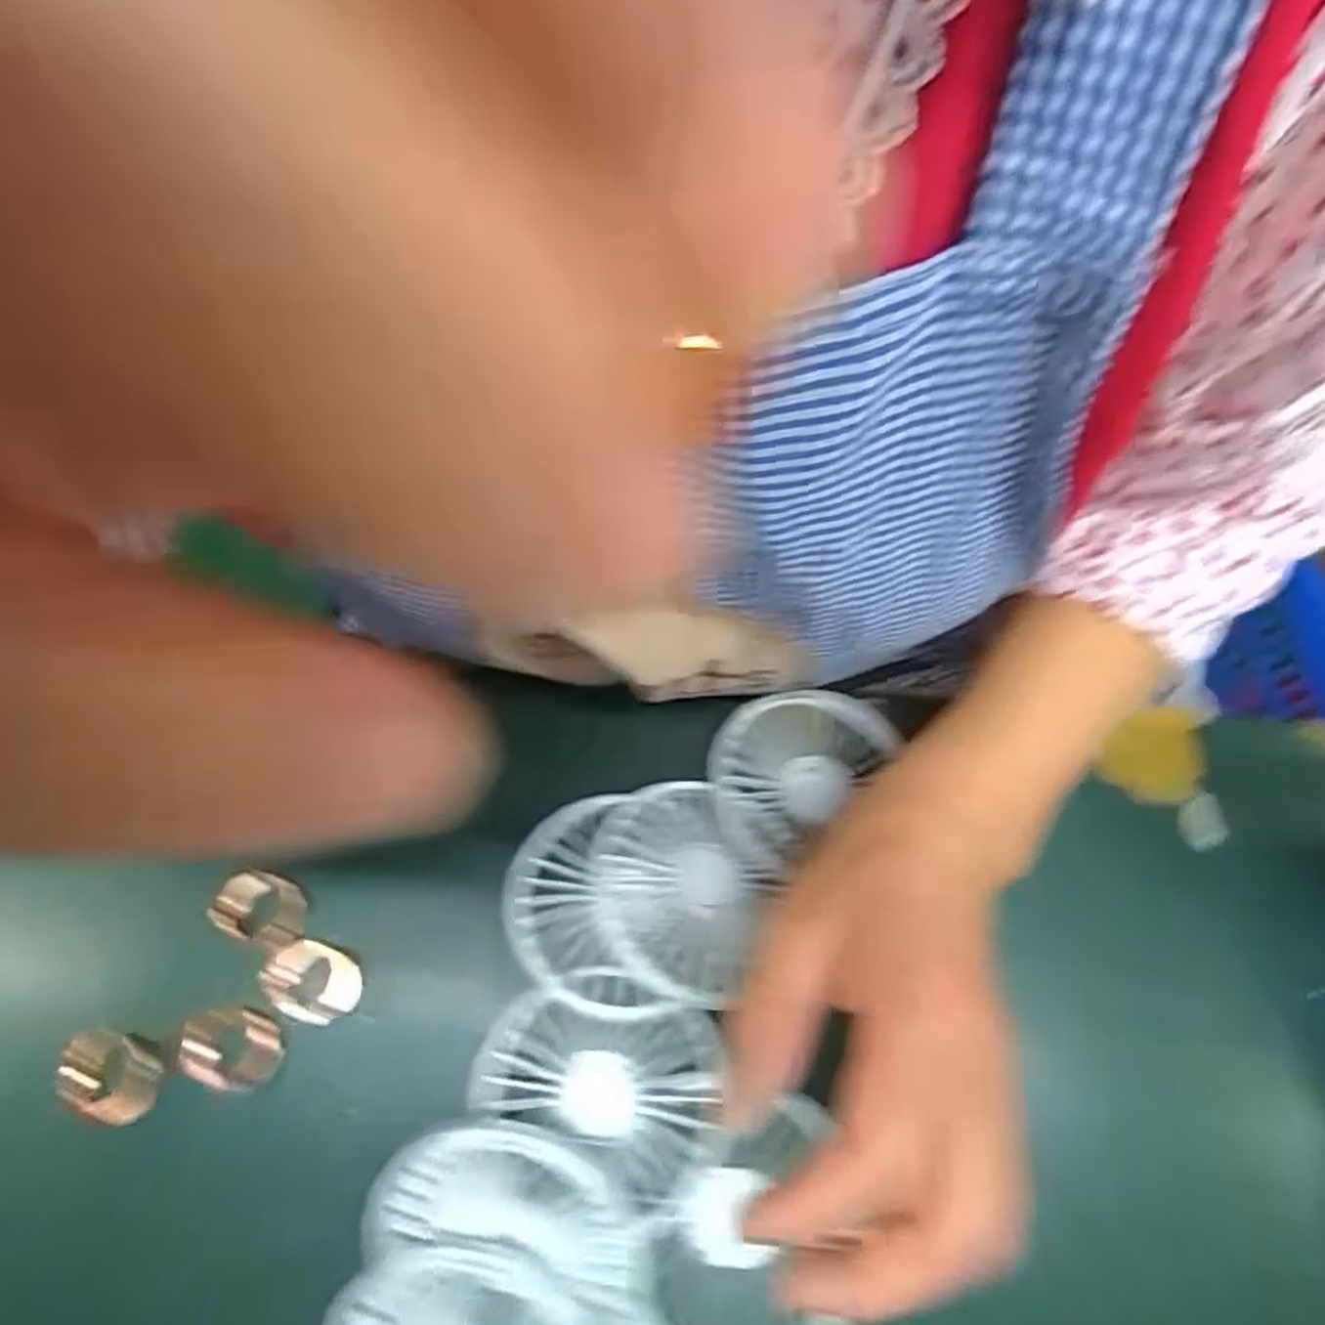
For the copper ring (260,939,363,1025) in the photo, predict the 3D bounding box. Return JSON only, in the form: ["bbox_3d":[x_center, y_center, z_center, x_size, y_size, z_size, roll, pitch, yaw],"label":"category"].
[{"bbox_3d":[-0.135,0.123,0.302,0.037,0.008,0.027,29,70,9],"label":"copper ring"}]

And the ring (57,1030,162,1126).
[{"bbox_3d":[-0.203,0.150,0.284,0.035,0.015,0.027,6,69,0],"label":"ring"}]

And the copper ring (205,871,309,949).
[{"bbox_3d":[-0.159,0.098,0.310,0.035,0.014,0.025,14,69,3],"label":"copper ring"}]

